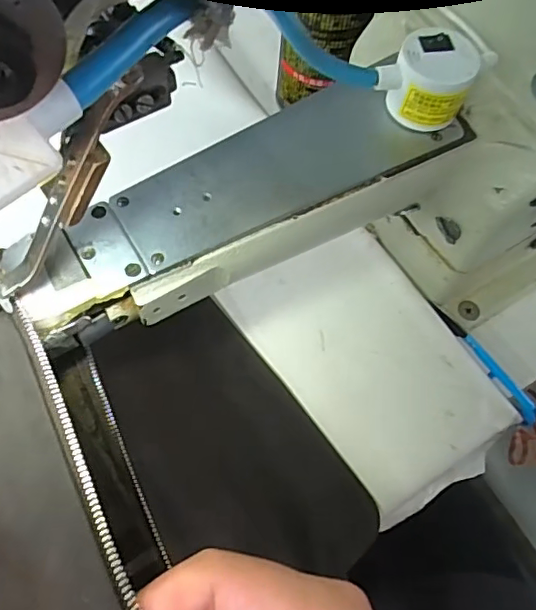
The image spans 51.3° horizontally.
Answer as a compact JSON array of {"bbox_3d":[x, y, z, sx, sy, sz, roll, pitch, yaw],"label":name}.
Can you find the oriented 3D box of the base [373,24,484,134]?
[{"bbox_3d":[0.076,-0.106,0.263,0.039,0.033,0.037,1,64,-1],"label":"base"}]

